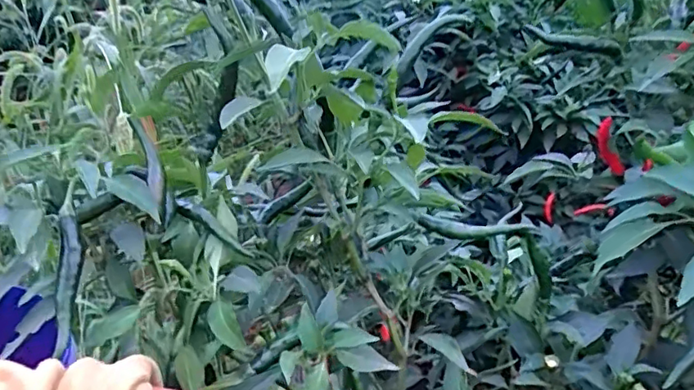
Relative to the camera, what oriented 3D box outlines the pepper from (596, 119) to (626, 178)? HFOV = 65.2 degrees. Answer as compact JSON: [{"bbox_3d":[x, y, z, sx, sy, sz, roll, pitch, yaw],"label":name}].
[{"bbox_3d":[0.196,-0.034,0.406,0.011,0.057,0.009,-40,37,-2],"label":"pepper"}]

